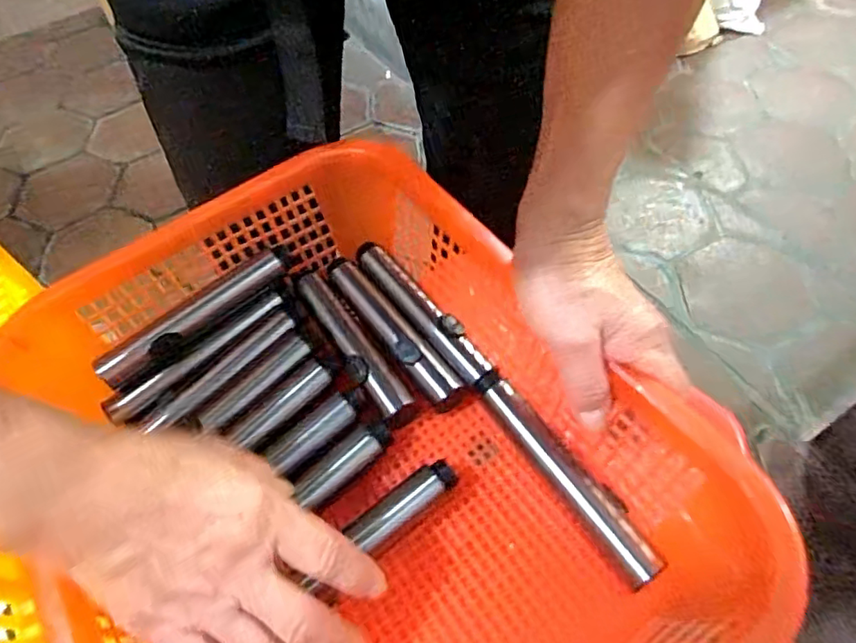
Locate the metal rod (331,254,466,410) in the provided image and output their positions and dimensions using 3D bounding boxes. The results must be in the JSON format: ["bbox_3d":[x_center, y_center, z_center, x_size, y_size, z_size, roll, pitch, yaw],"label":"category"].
[{"bbox_3d":[-0.025,0.006,0.410,0.024,0.021,0.147,-33,61,-15],"label":"metal rod"}]

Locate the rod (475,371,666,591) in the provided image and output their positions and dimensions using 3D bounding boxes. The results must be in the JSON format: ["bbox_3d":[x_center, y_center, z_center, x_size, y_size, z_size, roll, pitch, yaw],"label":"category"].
[{"bbox_3d":[0.082,0.089,0.346,0.025,0.020,0.150,-31,60,-14],"label":"rod"}]

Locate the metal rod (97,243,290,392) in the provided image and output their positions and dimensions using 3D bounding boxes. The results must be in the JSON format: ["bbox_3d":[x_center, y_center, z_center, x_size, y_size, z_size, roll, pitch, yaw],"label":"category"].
[{"bbox_3d":[-0.163,-0.005,0.394,0.142,0.016,0.021,-39,63,-19],"label":"metal rod"}]

